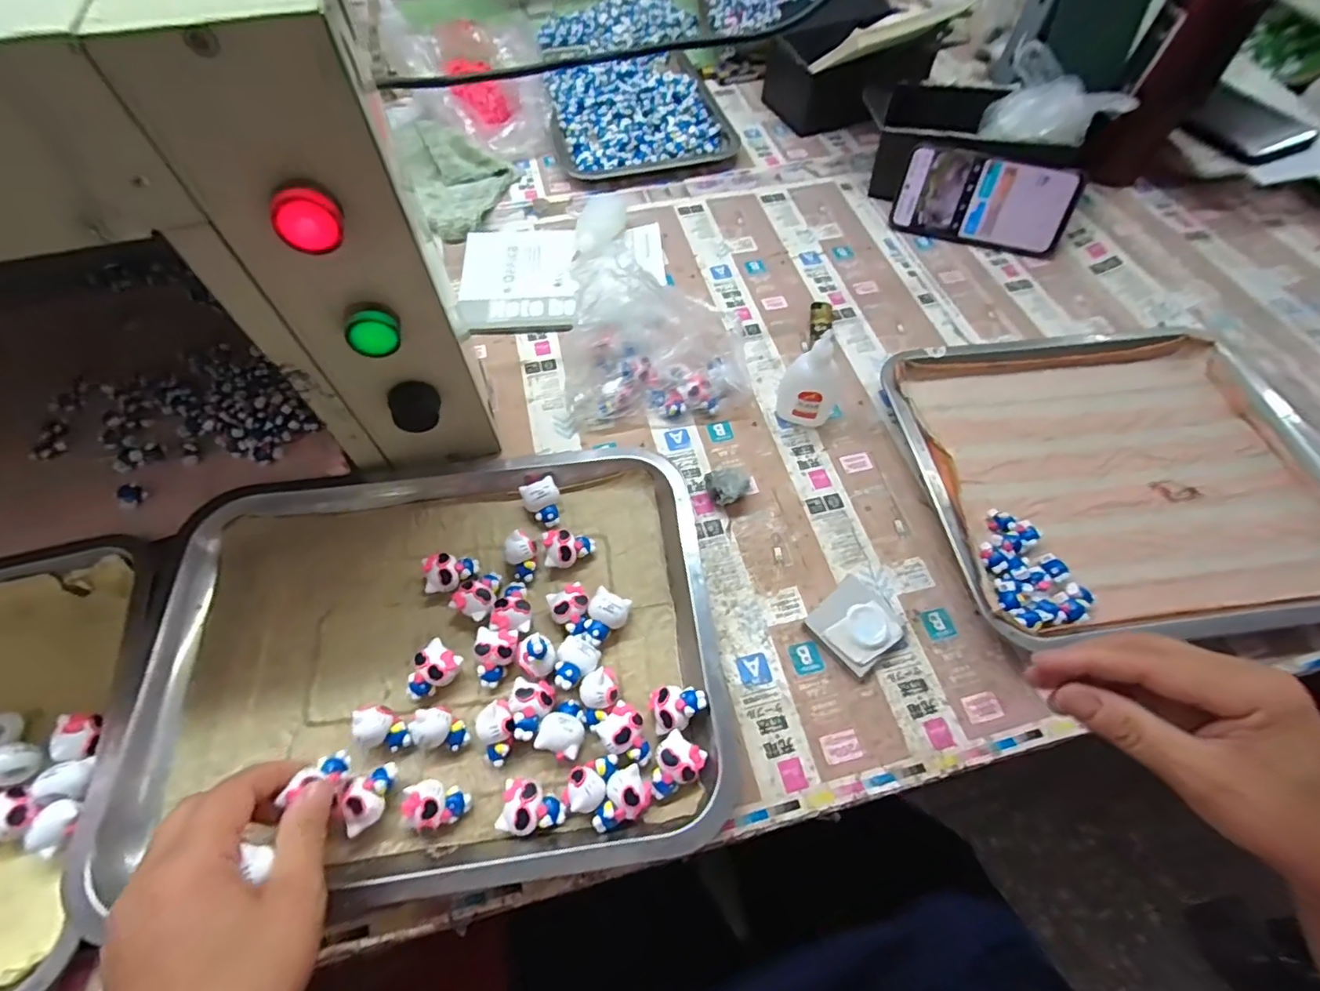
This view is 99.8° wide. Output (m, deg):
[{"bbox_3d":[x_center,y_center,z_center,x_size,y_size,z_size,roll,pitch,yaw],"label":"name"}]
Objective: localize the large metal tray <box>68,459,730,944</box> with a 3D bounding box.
[{"bbox_3d":[-0.141,0.093,0.356,0.341,0.031,0.272,-7,61,-4],"label":"large metal tray"}]

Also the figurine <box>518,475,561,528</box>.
[{"bbox_3d":[-0.086,0.006,0.411,0.026,0.020,0.033,-21,63,-12],"label":"figurine"}]

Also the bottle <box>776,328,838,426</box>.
[{"bbox_3d":[0.123,-0.094,0.446,0.046,0.081,0.036,20,63,10],"label":"bottle"}]

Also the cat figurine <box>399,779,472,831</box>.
[{"bbox_3d":[-0.122,0.170,0.305,0.030,0.023,0.022,2,61,1],"label":"cat figurine"}]

